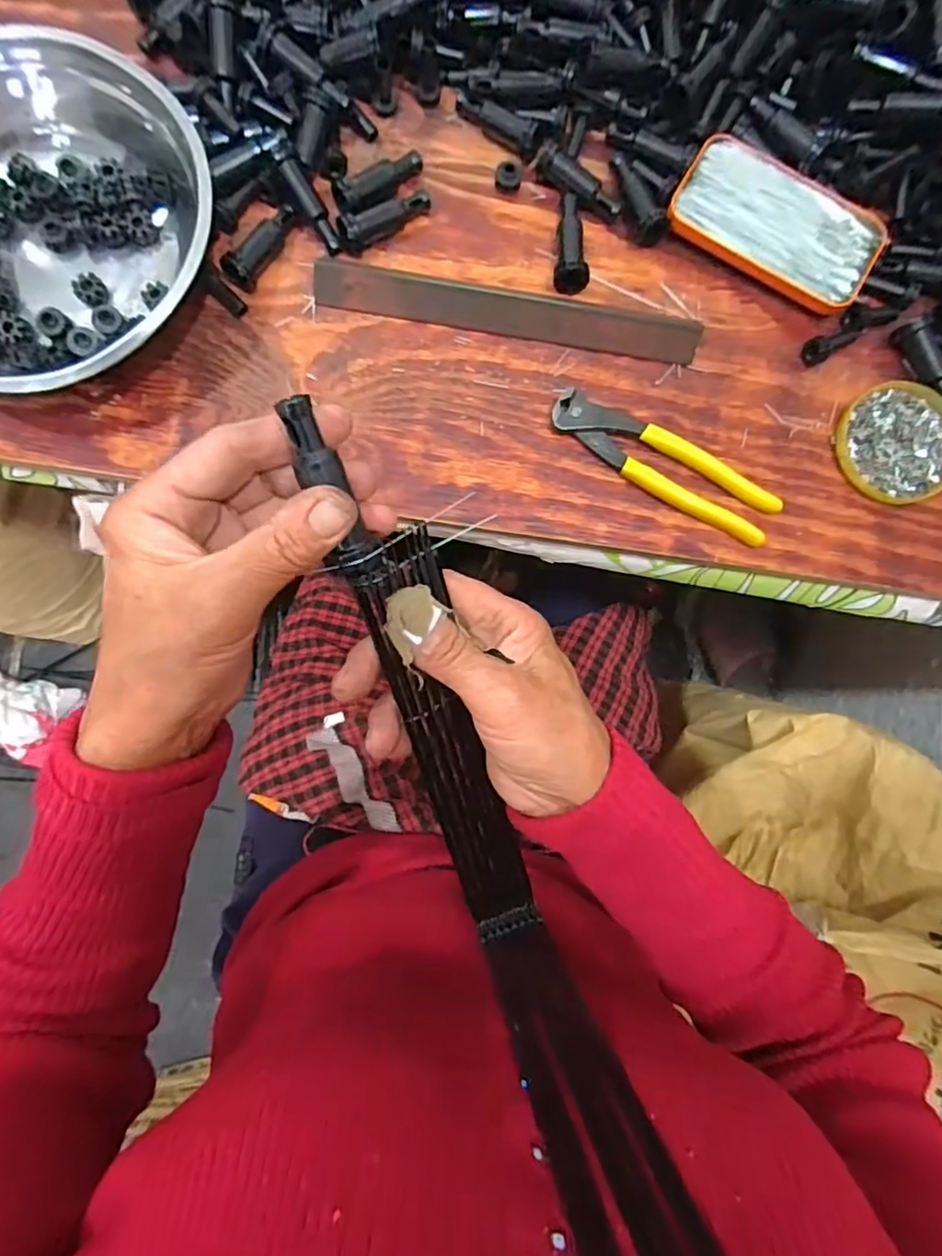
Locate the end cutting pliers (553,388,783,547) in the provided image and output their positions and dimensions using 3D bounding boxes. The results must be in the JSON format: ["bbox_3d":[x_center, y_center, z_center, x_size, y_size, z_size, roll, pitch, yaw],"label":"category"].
[{"bbox_3d":[0.131,-0.112,0.408,0.163,0.016,0.038,30,84,1],"label":"end cutting pliers"}]

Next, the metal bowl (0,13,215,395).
[{"bbox_3d":[-0.269,-0.243,0.374,0.221,0.076,0.200,-12,85,-4],"label":"metal bowl"}]

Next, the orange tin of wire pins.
[{"bbox_3d":[0.217,-0.285,0.426,0.145,0.017,0.074,28,83,1],"label":"orange tin of wire pins"}]

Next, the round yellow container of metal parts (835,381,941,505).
[{"bbox_3d":[0.300,-0.130,0.419,0.082,0.011,0.084,0,84,-2],"label":"round yellow container of metal parts"}]

